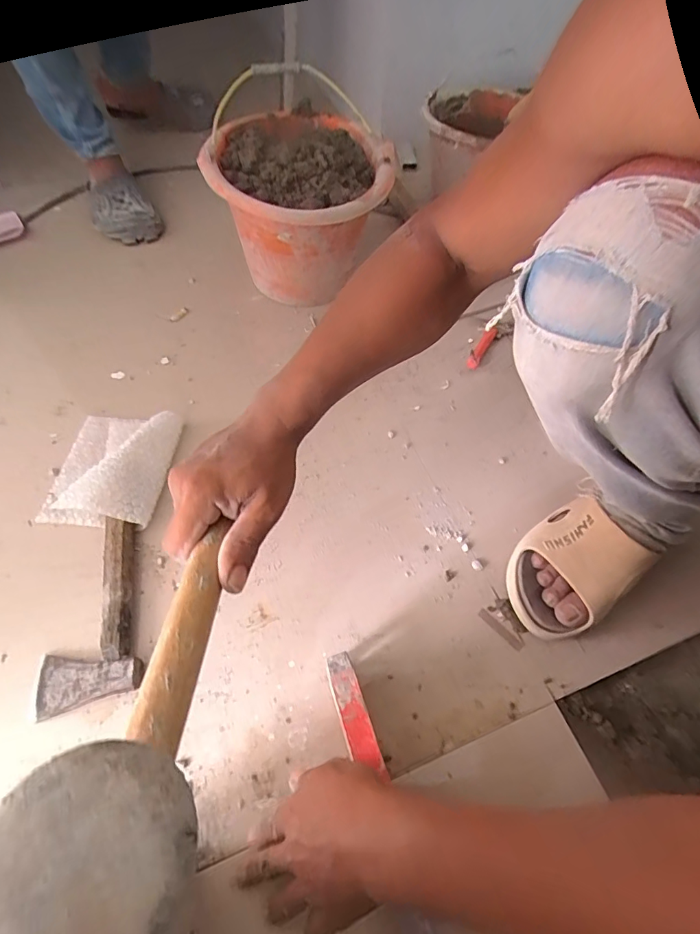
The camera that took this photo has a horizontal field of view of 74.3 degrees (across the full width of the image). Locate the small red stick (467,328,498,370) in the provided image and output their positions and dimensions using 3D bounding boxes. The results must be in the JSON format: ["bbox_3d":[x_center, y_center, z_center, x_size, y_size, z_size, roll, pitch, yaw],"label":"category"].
[{"bbox_3d":[0.206,-0.187,0.723,0.018,0.023,0.089,27,60,14],"label":"small red stick"}]

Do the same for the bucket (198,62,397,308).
[{"bbox_3d":[-0.078,-0.402,0.748,0.267,0.205,0.304,-4,57,-5],"label":"bucket"}]

